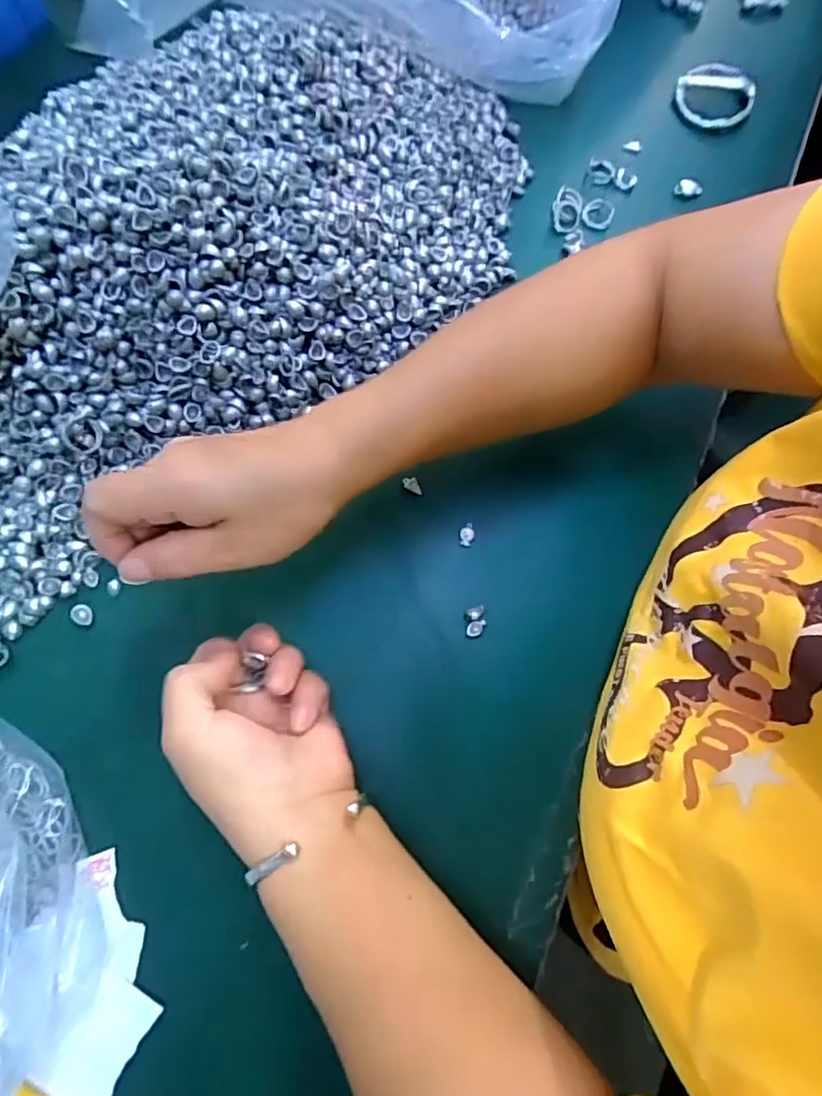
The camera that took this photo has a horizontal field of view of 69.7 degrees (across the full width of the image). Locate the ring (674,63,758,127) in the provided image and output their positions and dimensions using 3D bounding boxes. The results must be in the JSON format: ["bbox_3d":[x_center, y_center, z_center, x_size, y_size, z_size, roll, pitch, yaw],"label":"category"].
[{"bbox_3d":[0.230,-0.343,0.444,0.056,0.021,0.056,0,72,-1],"label":"ring"}]

